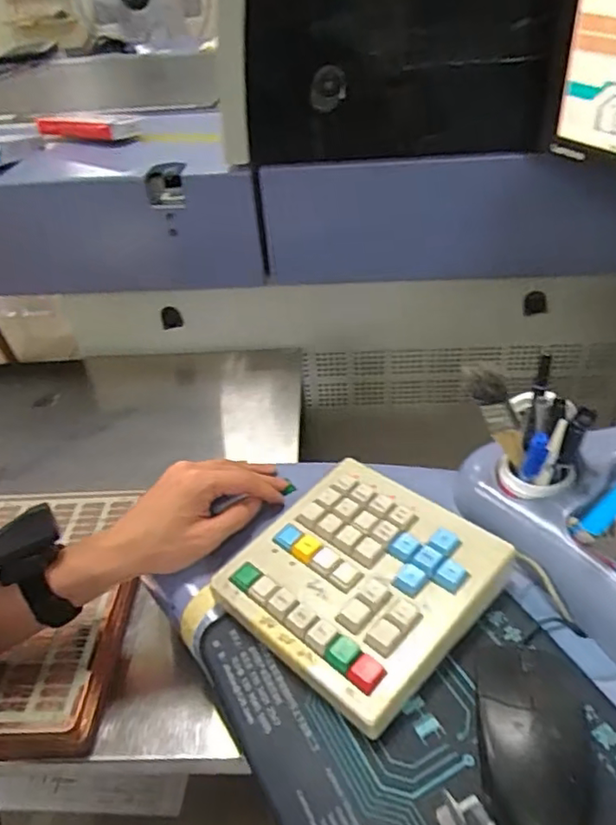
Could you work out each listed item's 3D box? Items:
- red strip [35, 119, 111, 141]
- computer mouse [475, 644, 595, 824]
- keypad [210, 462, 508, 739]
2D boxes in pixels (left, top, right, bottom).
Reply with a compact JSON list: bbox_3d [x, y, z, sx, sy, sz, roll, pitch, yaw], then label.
[{"bbox_3d":[-0.341,-0.407,0.872,0.137,0.021,0.013,14,42,23],"label":"red strip"},{"bbox_3d":[0.127,0.179,0.340,0.059,0.039,0.116,3,39,11],"label":"computer mouse"},{"bbox_3d":[0.037,0.116,0.435,0.153,0.034,0.158,-33,46,-31],"label":"keypad"}]

